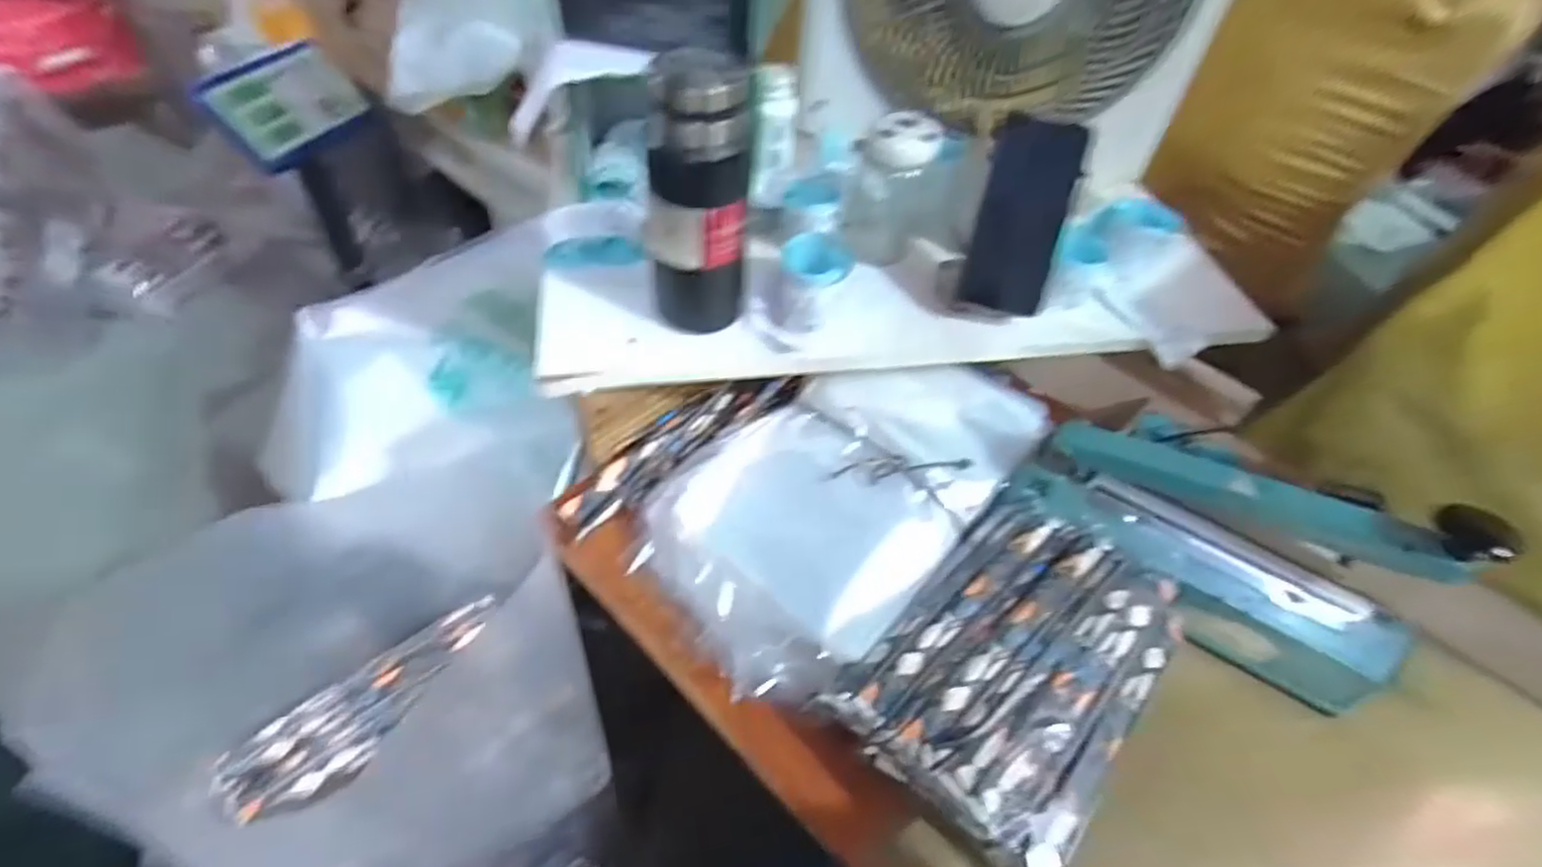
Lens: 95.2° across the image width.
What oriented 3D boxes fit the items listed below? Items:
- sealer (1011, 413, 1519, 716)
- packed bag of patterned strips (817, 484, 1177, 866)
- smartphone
[{"bbox_3d":[0.355,0.080,0.554,0.298,0.161,0.118,25,52,14],"label":"sealer"},{"bbox_3d":[0.188,0.161,0.519,0.178,0.060,0.261,38,56,23],"label":"packed bag of patterned strips"},{"bbox_3d":[0.224,-0.192,0.628,0.073,0.161,0.011,19,20,23],"label":"smartphone"}]

